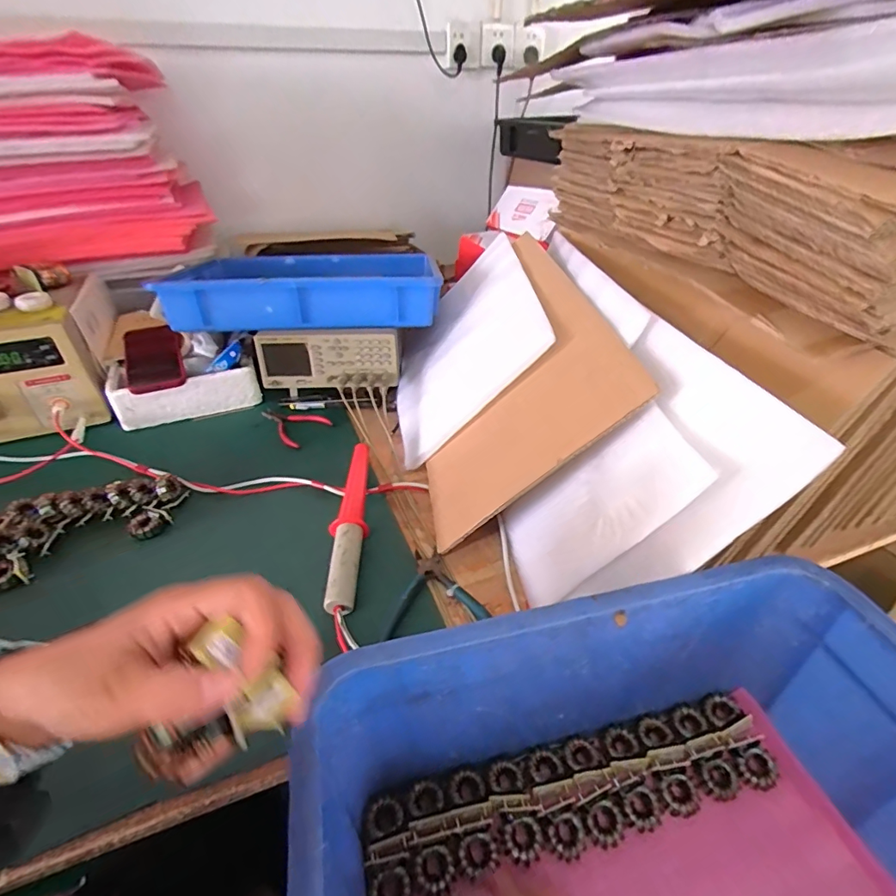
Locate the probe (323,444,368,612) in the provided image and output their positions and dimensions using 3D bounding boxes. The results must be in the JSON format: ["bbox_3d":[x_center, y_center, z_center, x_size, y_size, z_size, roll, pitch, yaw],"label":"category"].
[{"bbox_3d":[-0.117,0.085,0.575,0.039,0.032,0.245,-4,38,-4],"label":"probe"}]

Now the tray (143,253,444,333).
[{"bbox_3d":[-0.231,-0.288,0.816,0.421,0.076,0.270,-6,38,-7],"label":"tray"}]

